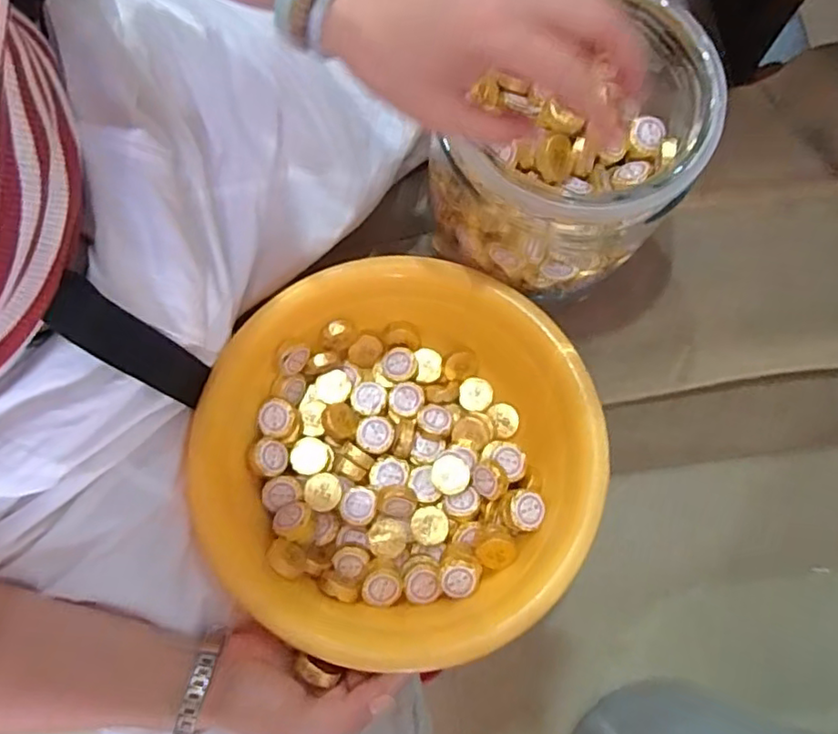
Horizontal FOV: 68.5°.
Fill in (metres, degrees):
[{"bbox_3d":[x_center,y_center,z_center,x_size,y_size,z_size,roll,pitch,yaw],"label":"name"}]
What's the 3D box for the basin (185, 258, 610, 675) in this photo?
[{"bbox_3d":[-0.006,0.062,0.470,0.255,0.103,0.277,0,79,-1],"label":"basin"}]

